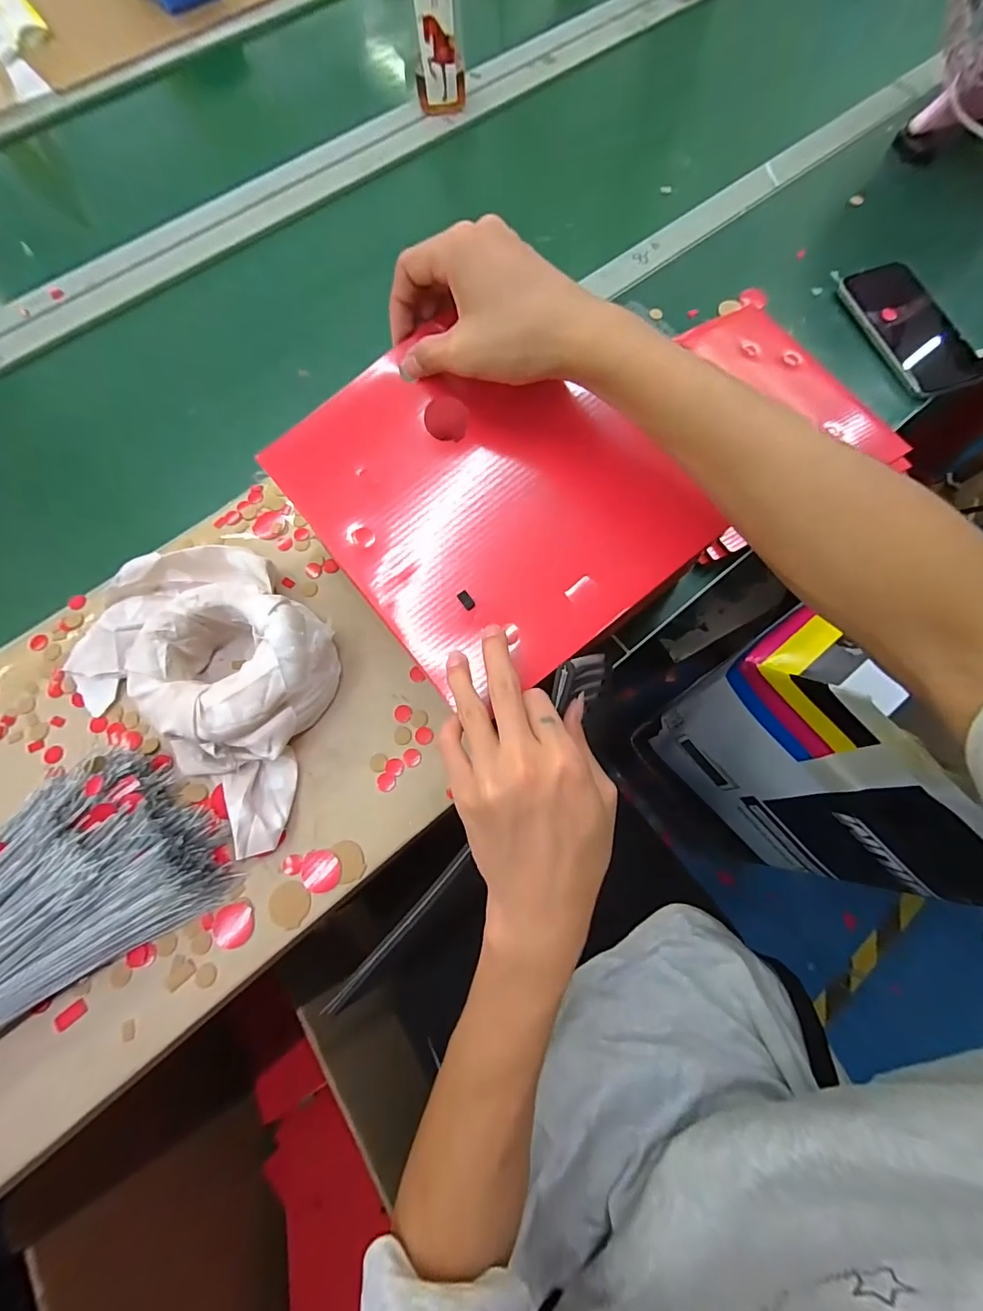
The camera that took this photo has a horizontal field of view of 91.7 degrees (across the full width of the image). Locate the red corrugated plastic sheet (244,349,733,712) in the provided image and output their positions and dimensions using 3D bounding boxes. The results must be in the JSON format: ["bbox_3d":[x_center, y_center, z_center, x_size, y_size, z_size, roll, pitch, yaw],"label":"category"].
[{"bbox_3d":[0.006,-0.094,0.327,0.211,0.048,0.228,-34,109,7],"label":"red corrugated plastic sheet"}]

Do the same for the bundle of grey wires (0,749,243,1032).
[{"bbox_3d":[-0.431,0.283,0.280,0.564,0.052,0.118,-40,76,-10],"label":"bundle of grey wires"}]

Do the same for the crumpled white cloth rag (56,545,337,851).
[{"bbox_3d":[-0.209,0.008,0.357,0.223,0.066,0.159,35,77,11],"label":"crumpled white cloth rag"}]

